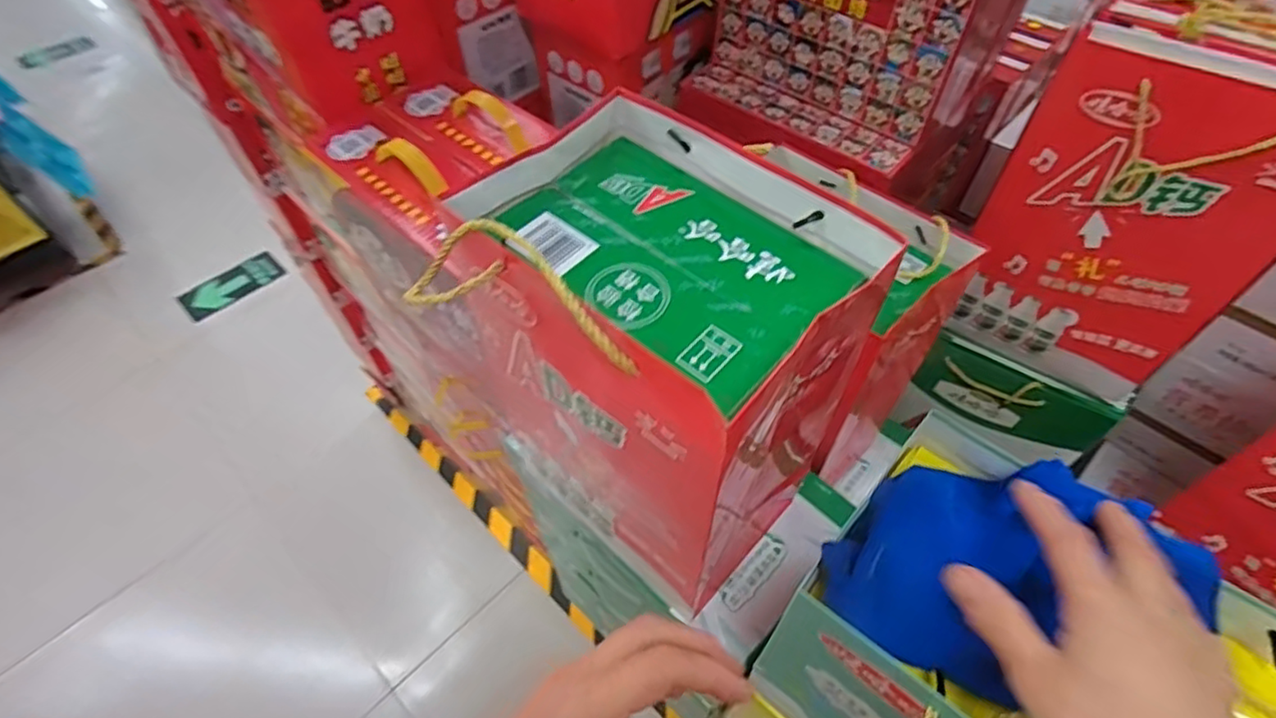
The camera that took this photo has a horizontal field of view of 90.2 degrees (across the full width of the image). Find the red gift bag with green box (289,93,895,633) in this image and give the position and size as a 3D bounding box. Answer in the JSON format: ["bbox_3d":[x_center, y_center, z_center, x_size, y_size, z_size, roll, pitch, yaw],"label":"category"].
[{"bbox_3d":[0.012,0.023,0.510,0.229,0.339,0.186,38,61,25],"label":"red gift bag with green box"}]

